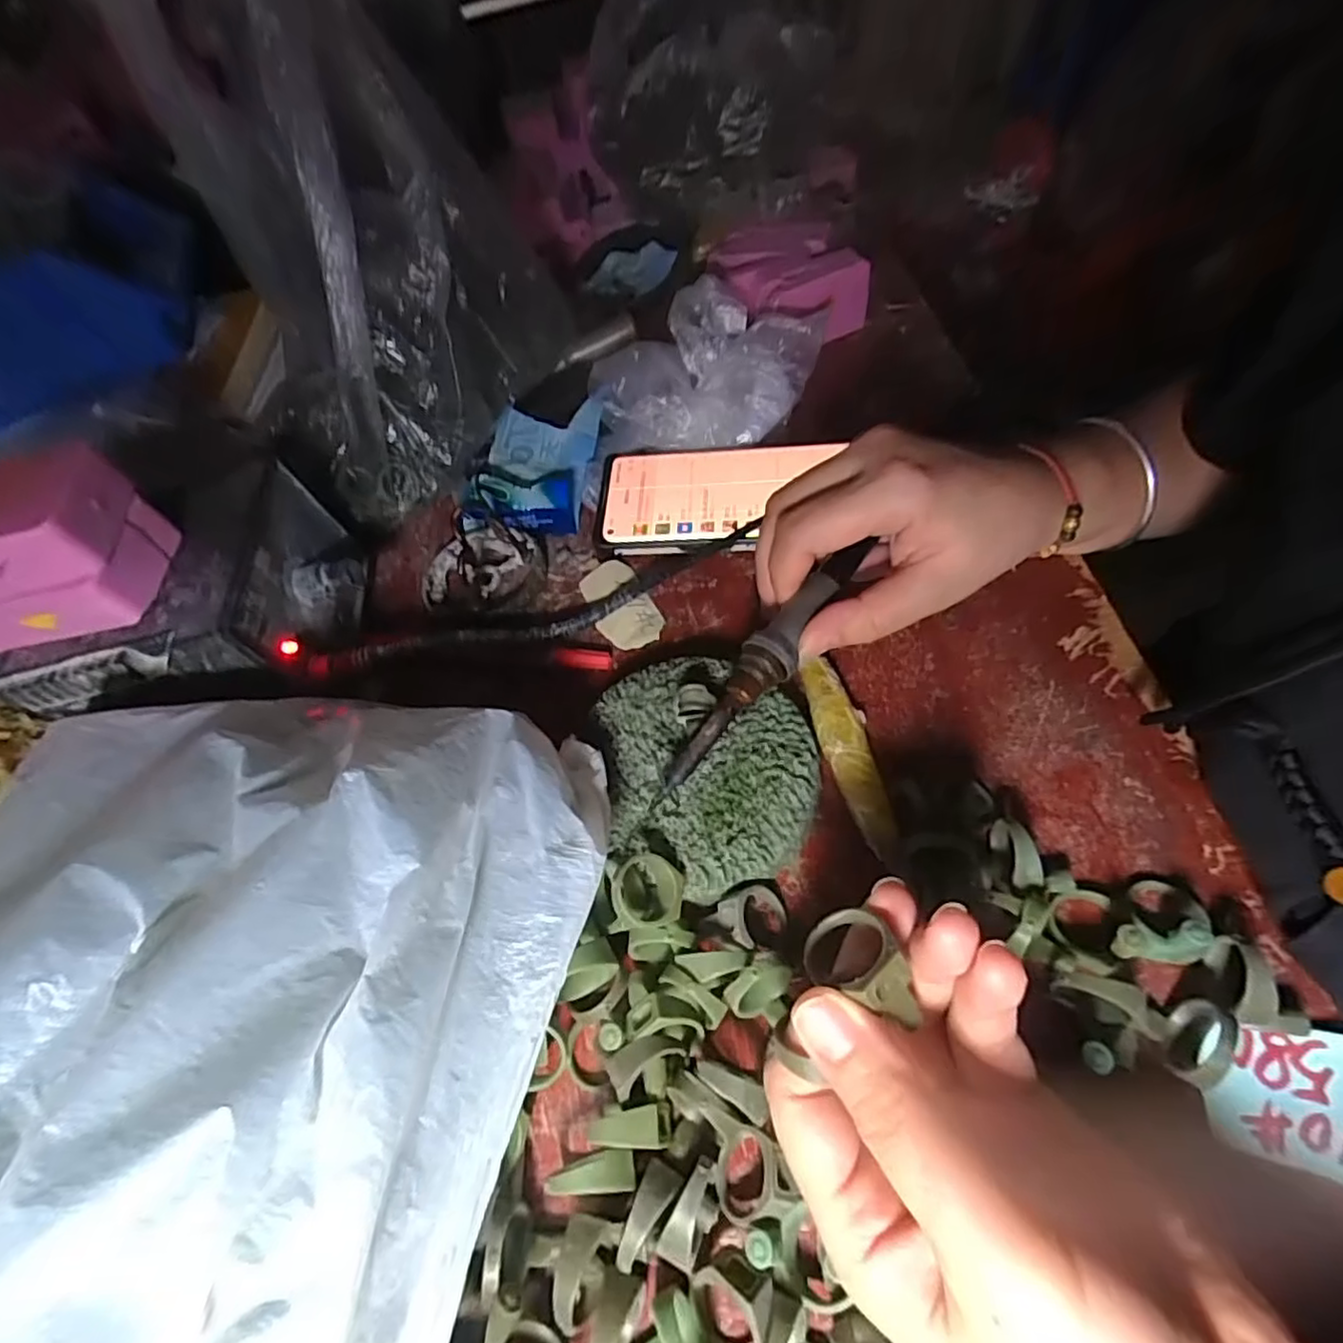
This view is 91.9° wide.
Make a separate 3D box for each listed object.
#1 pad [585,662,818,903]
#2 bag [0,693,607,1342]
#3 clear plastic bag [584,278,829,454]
[{"bbox_3d":[0.015,0.039,0.271,0.086,0.019,0.101,-13,57,0],"label":"pad"},{"bbox_3d":[-0.126,0.117,0.152,0.171,0.082,0.277,3,58,10],"label":"bag"},{"bbox_3d":[0.022,-0.186,0.394,0.139,0.047,0.082,-4,57,6],"label":"clear plastic bag"}]

